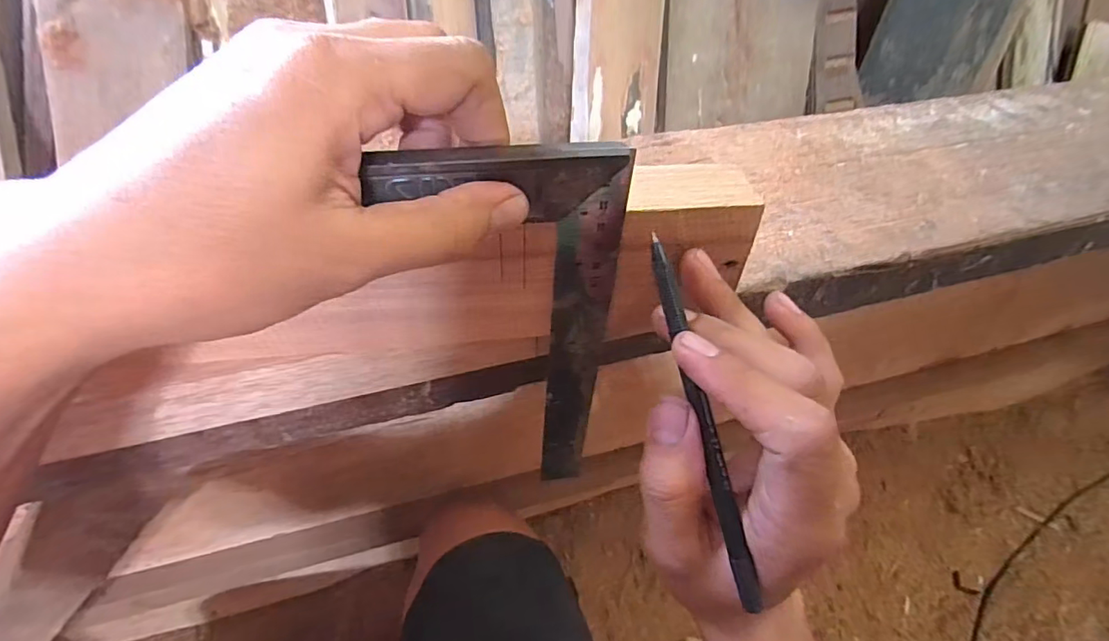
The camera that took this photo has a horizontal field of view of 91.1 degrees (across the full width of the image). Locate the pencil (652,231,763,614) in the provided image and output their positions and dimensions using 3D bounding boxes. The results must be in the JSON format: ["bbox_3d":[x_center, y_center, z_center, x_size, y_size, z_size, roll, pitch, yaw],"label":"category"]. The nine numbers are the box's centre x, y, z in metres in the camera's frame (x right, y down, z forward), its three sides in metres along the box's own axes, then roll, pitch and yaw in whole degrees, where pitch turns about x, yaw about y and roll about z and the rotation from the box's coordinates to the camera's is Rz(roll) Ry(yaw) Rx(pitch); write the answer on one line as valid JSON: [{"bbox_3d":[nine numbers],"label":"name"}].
[{"bbox_3d":[0.055,0.034,0.201,0.007,0.005,0.133,-13,85,-16],"label":"pencil"}]

